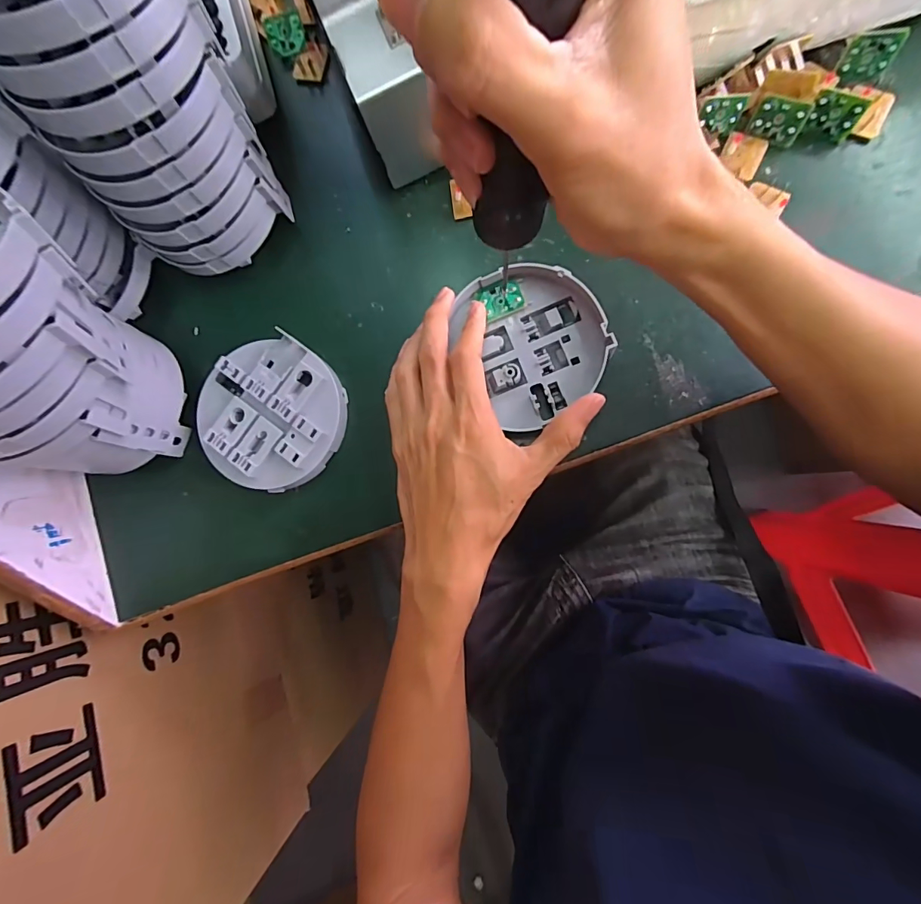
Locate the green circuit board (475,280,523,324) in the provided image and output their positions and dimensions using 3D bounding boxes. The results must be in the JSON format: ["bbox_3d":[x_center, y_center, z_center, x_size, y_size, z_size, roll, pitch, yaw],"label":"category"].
[{"bbox_3d":[0.026,-0.100,0.290,0.028,0.004,0.022,-18,82,6],"label":"green circuit board"}]

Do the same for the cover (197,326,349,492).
[{"bbox_3d":[-0.130,-0.027,0.309,0.098,0.024,0.097,-1,84,8],"label":"cover"}]

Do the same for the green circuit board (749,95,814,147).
[{"bbox_3d":[0.203,-0.211,0.282,0.030,0.023,0.006,19,52,11],"label":"green circuit board"}]

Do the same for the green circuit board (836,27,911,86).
[{"bbox_3d":[0.253,-0.244,0.275,0.029,0.025,0.004,3,61,16],"label":"green circuit board"}]

